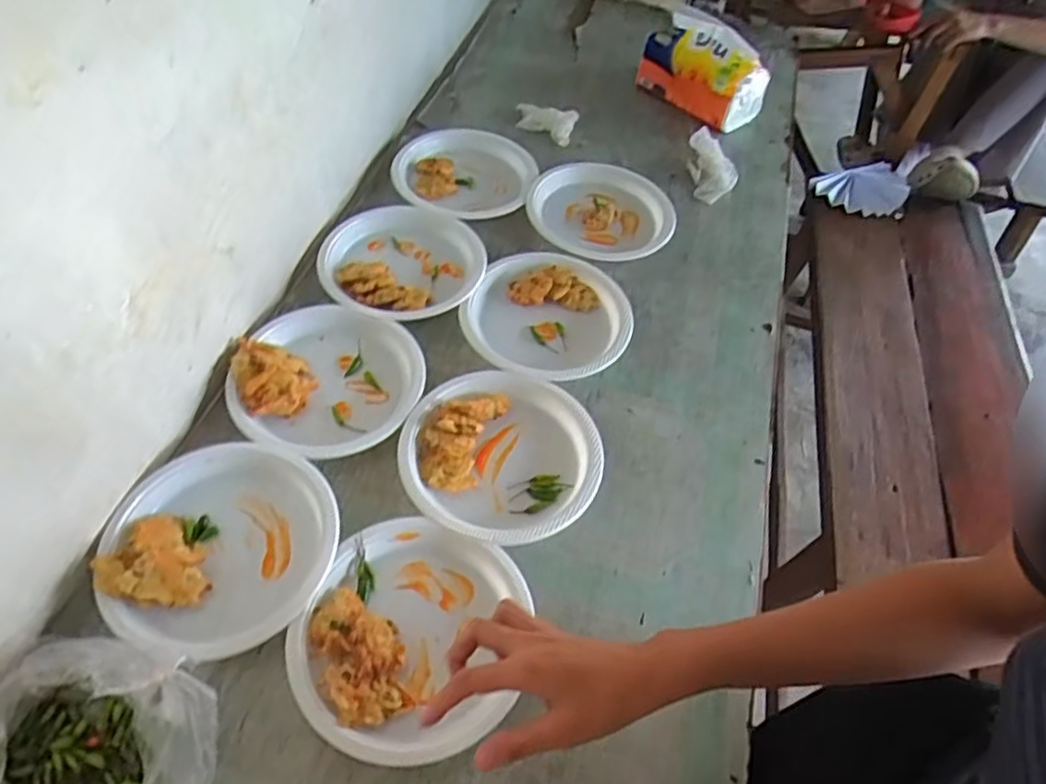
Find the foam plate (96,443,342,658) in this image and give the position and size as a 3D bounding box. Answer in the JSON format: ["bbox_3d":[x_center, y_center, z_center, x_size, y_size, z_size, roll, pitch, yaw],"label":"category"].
[{"bbox_3d":[-0.284,0.141,0.627,0.210,0.021,0.202,3,50,-4],"label":"foam plate"}]

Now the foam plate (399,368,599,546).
[{"bbox_3d":[-0.019,0.064,0.714,0.213,0.024,0.202,3,50,-4],"label":"foam plate"}]

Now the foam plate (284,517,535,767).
[{"bbox_3d":[-0.098,0.212,0.587,0.186,0.041,0.198,4,45,-4],"label":"foam plate"}]

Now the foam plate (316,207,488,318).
[{"bbox_3d":[-0.162,-0.180,0.893,0.205,0.026,0.213,3,50,-4],"label":"foam plate"}]

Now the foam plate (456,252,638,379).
[{"bbox_3d":[0.035,-0.104,0.848,0.199,0.030,0.214,3,50,-4],"label":"foam plate"}]

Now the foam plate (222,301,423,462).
[{"bbox_3d":[-0.219,-0.016,0.759,0.197,0.018,0.211,3,50,-4],"label":"foam plate"}]

